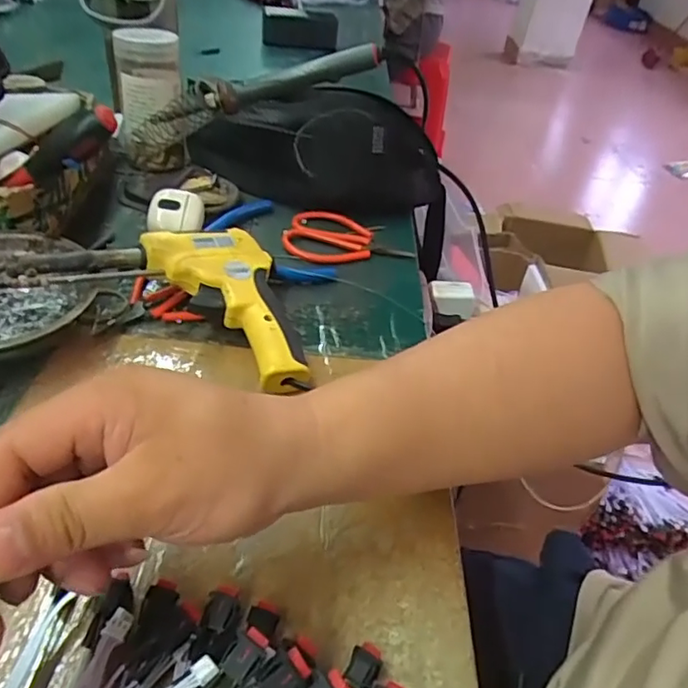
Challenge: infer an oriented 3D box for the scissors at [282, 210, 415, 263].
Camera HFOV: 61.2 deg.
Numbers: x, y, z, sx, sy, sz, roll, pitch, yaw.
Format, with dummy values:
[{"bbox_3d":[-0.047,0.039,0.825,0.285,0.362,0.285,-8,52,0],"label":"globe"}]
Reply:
[{"bbox_3d":[0.005,-0.096,0.533,0.115,0.007,0.075,8,41,0],"label":"scissors"}]

